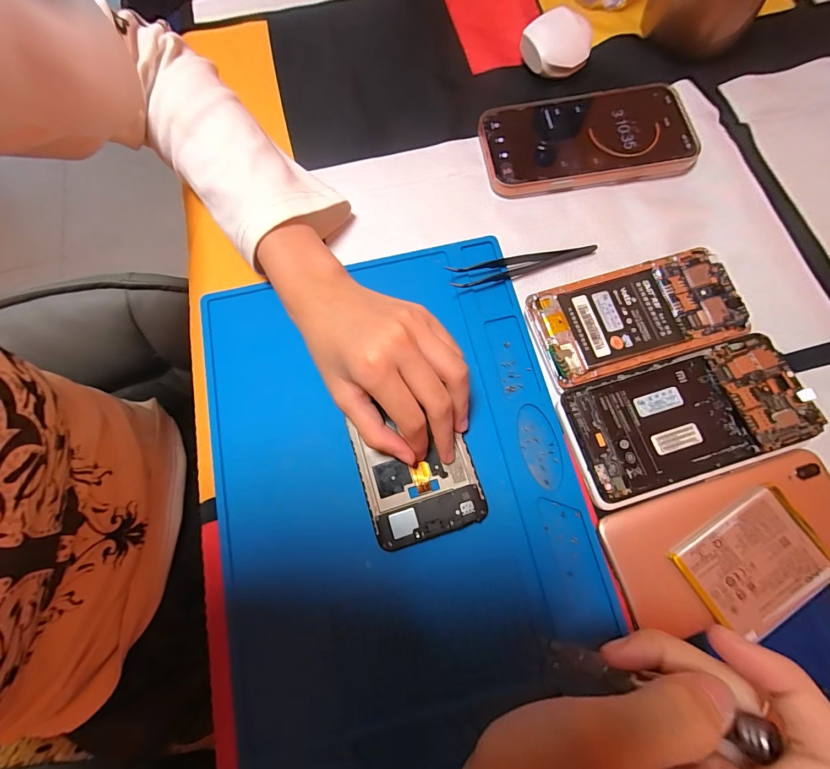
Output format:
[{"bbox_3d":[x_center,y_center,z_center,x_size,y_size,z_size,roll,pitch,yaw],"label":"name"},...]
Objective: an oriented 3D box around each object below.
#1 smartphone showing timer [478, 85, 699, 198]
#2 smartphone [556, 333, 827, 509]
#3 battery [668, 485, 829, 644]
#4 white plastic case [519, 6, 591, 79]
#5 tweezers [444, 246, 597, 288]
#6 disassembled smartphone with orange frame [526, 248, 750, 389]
[{"bbox_3d":[0.138,-0.200,0.297,0.162,0.015,0.080,-7,75,-1],"label":"smartphone showing timer"},{"bbox_3d":[0.175,0.021,0.235,0.149,0.015,0.076,-17,76,-4],"label":"smartphone"},{"bbox_3d":[0.201,0.105,0.214,0.084,0.007,0.058,-29,77,-7],"label":"battery"},{"bbox_3d":[0.120,-0.291,0.313,0.057,0.028,0.049,15,76,5],"label":"white plastic case"},{"bbox_3d":[0.081,-0.087,0.270,0.112,0.010,0.017,-9,75,-2],"label":"tweezers"},{"bbox_3d":[0.155,-0.047,0.255,0.138,0.015,0.070,-16,76,-4],"label":"disassembled smartphone with orange frame"}]

